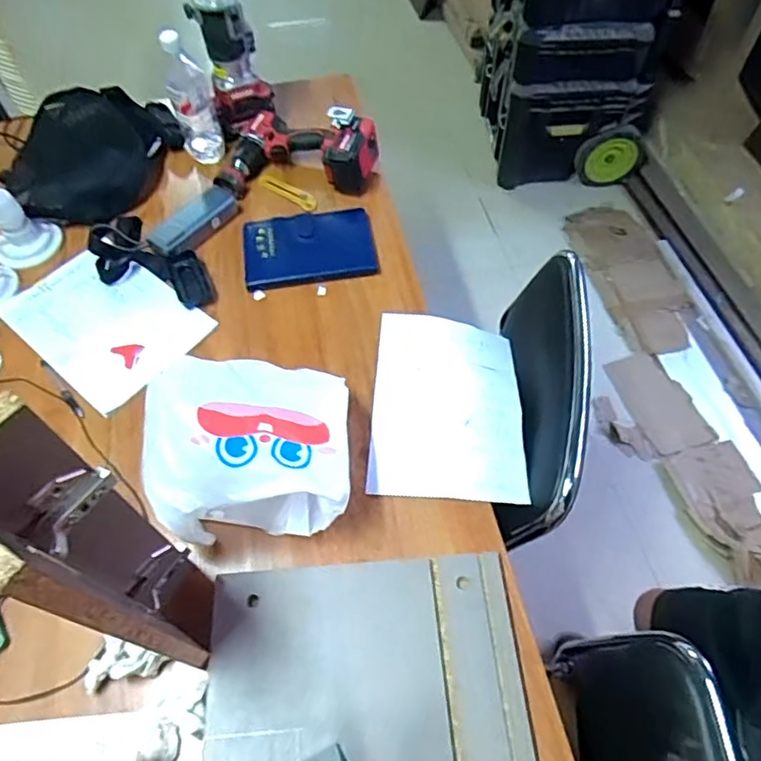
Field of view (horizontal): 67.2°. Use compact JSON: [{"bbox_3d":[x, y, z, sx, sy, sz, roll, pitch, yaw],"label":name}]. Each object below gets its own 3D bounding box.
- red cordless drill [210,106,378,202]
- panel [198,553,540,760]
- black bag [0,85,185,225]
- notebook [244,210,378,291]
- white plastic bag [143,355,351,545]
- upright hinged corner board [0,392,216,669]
[{"bbox_3d":[-0.153,-0.400,1.026,0.265,0.097,0.185,15,60,11],"label":"red cordless drill"},{"bbox_3d":[-0.011,0.385,0.563,0.334,0.030,0.403,-4,58,0],"label":"panel"},{"bbox_3d":[-0.531,-0.423,1.058,0.308,0.092,0.278,-37,63,-19],"label":"black bag"},{"bbox_3d":[-0.117,-0.221,0.941,0.207,0.019,0.150,-7,58,-2],"label":"notebook"},{"bbox_3d":[-0.152,0.074,0.695,0.227,0.142,0.209,-6,58,-2],"label":"white plastic bag"},{"bbox_3d":[-0.224,0.155,0.499,0.120,0.383,0.084,28,63,19],"label":"upright hinged corner board"}]

